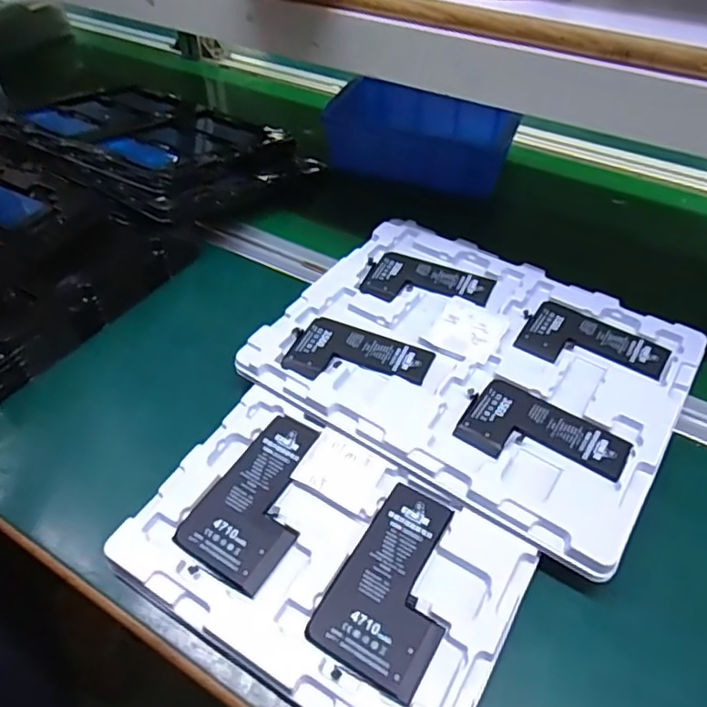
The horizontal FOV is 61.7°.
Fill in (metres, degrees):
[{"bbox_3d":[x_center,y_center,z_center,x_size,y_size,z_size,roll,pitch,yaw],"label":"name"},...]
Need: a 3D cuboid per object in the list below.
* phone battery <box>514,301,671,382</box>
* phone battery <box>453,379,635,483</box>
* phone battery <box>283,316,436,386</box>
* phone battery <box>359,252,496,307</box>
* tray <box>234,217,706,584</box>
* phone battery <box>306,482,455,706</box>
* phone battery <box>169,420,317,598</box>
[{"bbox_3d":[0.176,-0.004,0.438,0.097,0.007,0.060,27,52,24],"label":"phone battery"},{"bbox_3d":[0.122,0.054,0.383,0.100,0.006,0.059,26,51,23],"label":"phone battery"},{"bbox_3d":[0.004,0.003,0.427,0.098,0.007,0.060,18,48,17],"label":"phone battery"},{"bbox_3d":[0.060,-0.056,0.486,0.100,0.004,0.060,18,49,14],"label":"phone battery"},{"bbox_3d":[0.086,-0.003,0.430,0.276,0.016,0.214,26,51,23],"label":"tray"},{"bbox_3d":[0.026,0.129,0.335,0.064,0.008,0.106,22,50,20],"label":"phone battery"},{"bbox_3d":[-0.054,0.088,0.371,0.063,0.005,0.108,24,50,21],"label":"phone battery"}]

